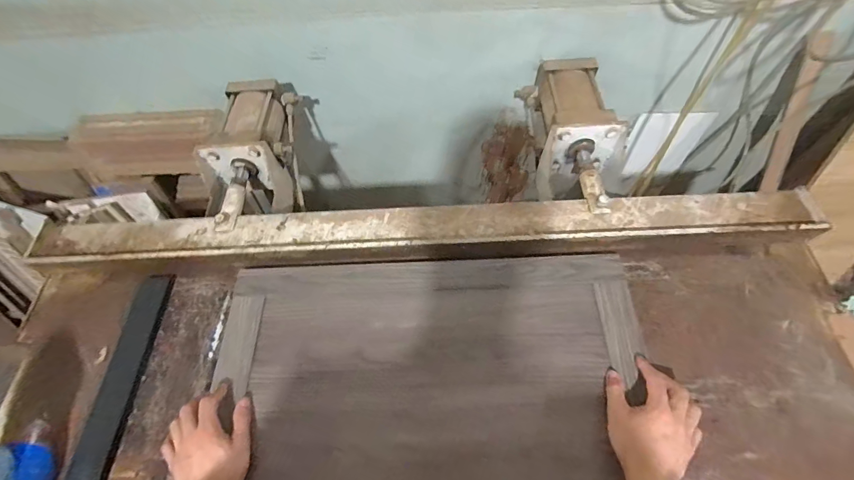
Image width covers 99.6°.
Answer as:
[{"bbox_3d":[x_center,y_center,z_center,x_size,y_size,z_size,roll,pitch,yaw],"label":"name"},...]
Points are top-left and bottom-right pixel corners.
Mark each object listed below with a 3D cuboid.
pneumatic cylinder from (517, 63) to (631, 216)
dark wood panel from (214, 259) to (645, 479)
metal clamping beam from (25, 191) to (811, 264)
[{"bbox_3d":[0.293,-0.205,0.722,0.145,0.130,0.335,-7,71,-2],"label":"pneumatic cylinder"},{"bbox_3d":[-0.002,0.210,0.528,0.616,0.040,0.380,-1,58,2],"label":"dark wood panel"},{"bbox_3d":[-0.026,-0.014,0.644,1.370,0.042,0.107,-2,60,3],"label":"metal clamping beam"}]

